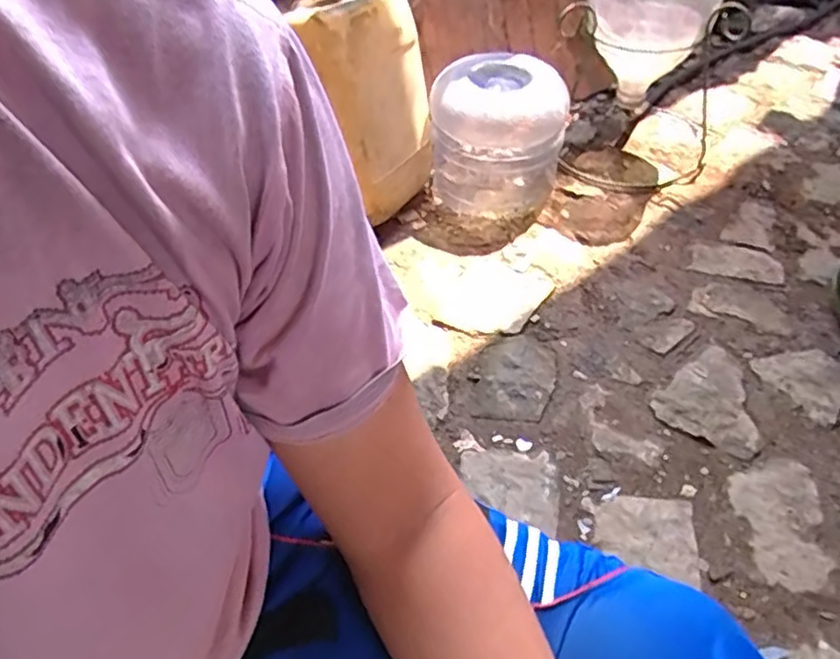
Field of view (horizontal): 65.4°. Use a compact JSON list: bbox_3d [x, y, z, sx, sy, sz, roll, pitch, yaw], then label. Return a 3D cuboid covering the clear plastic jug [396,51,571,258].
[{"bbox_3d":[0.136,-0.332,1.272,0.269,0.281,0.281,4,47,10],"label":"clear plastic jug"}]

